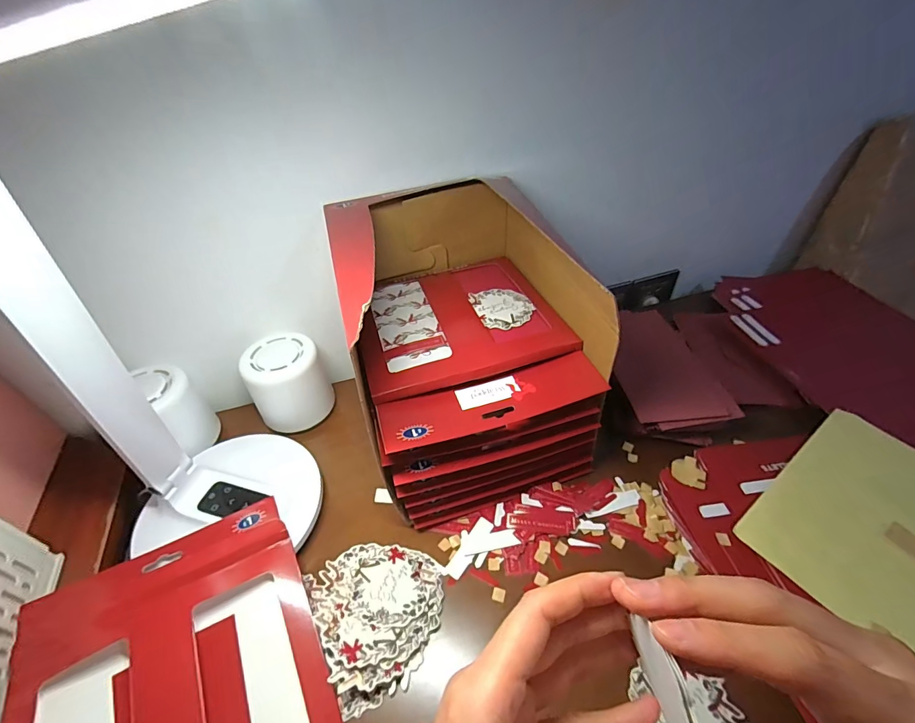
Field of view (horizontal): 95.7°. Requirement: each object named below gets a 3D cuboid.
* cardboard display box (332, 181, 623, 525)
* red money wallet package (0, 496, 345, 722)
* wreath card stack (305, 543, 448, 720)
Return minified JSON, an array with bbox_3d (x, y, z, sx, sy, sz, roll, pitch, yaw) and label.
[{"bbox_3d":[0.002,-0.021,0.424,0.214,0.214,0.258,-16,47,-17],"label":"cardboard display box"},{"bbox_3d":[-0.198,0.224,0.286,0.189,0.018,0.239,-24,47,-22],"label":"red money wallet package"},{"bbox_3d":[-0.061,0.200,0.339,0.101,0.022,0.107,-20,46,-18],"label":"wreath card stack"}]

